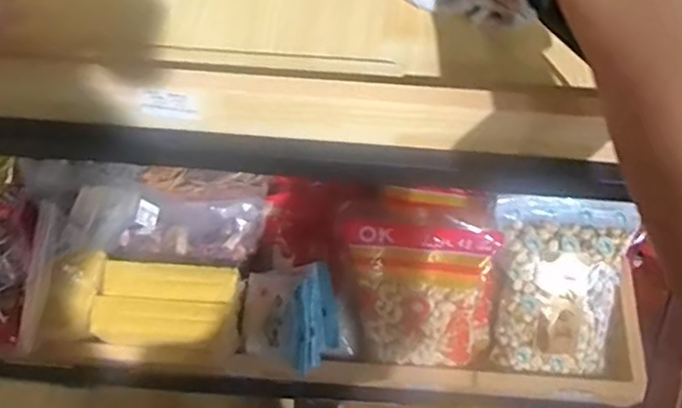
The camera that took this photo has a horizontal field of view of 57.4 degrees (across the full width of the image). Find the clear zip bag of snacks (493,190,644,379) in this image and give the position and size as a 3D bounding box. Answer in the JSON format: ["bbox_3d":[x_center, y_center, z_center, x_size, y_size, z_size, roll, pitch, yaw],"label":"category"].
[{"bbox_3d":[0.234,0.089,0.666,0.133,0.191,0.026,3,10,6],"label":"clear zip bag of snacks"}]

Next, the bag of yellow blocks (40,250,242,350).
[{"bbox_3d":[-0.211,0.110,0.678,0.193,0.076,0.086,5,52,2],"label":"bag of yellow blocks"}]

